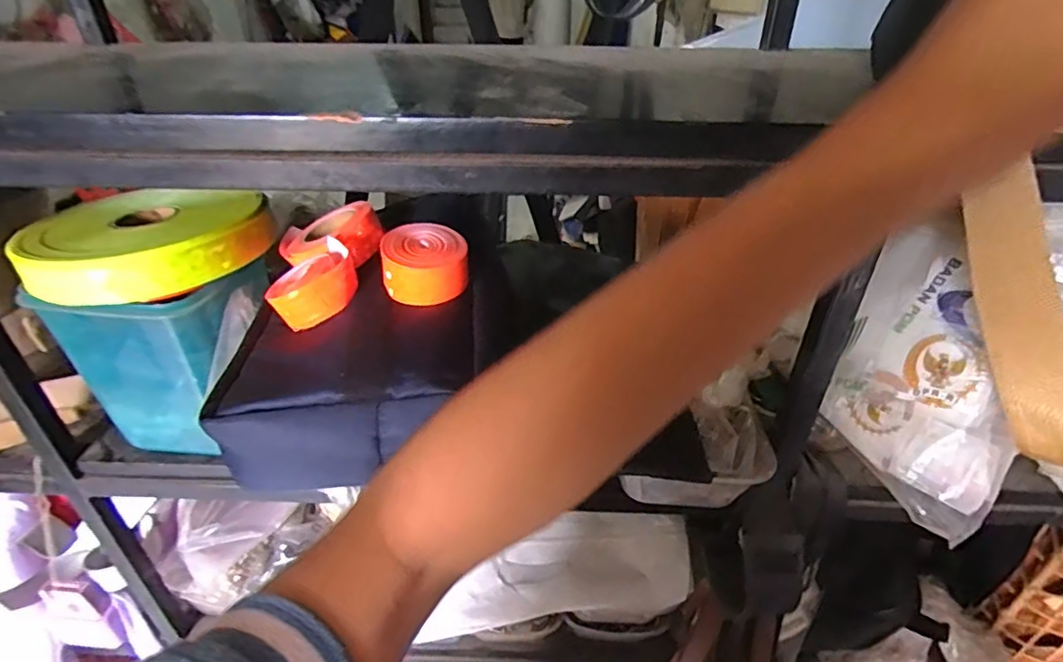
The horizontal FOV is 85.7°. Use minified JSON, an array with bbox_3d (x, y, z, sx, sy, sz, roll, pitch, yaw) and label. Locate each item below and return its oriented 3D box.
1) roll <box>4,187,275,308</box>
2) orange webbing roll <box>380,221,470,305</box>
[{"bbox_3d":[-0.256,-0.063,0.389,0.147,0.032,0.119,-25,42,-31],"label":"roll"},{"bbox_3d":[-0.068,-0.043,0.367,0.051,0.035,0.052,0,35,0],"label":"orange webbing roll"}]

